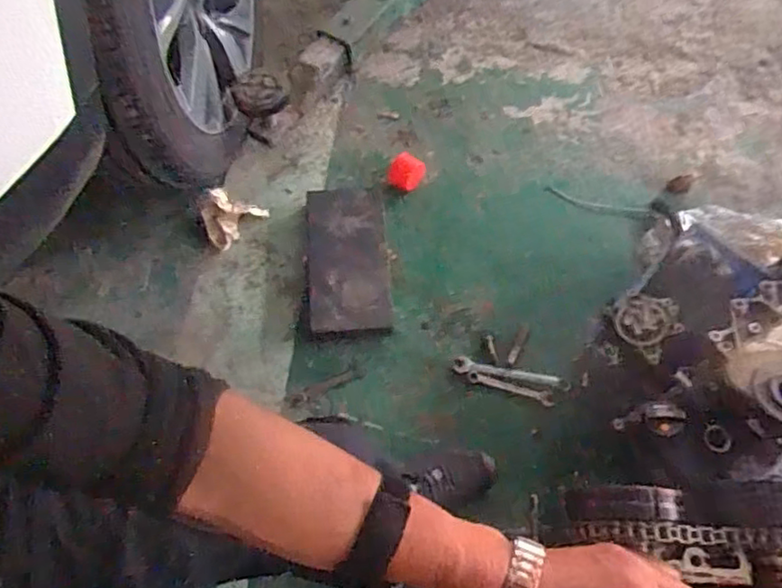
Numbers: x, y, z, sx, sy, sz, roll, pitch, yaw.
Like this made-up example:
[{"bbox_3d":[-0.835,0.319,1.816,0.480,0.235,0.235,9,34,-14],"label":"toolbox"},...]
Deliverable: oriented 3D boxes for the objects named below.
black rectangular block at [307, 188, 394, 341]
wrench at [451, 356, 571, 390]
[{"bbox_3d":[-0.084,-0.067,1.216,0.154,0.034,0.320,-5,61,0],"label":"black rectangular block"},{"bbox_3d":[0.213,0.140,1.127,0.207,0.015,0.030,10,62,8],"label":"wrench"}]

